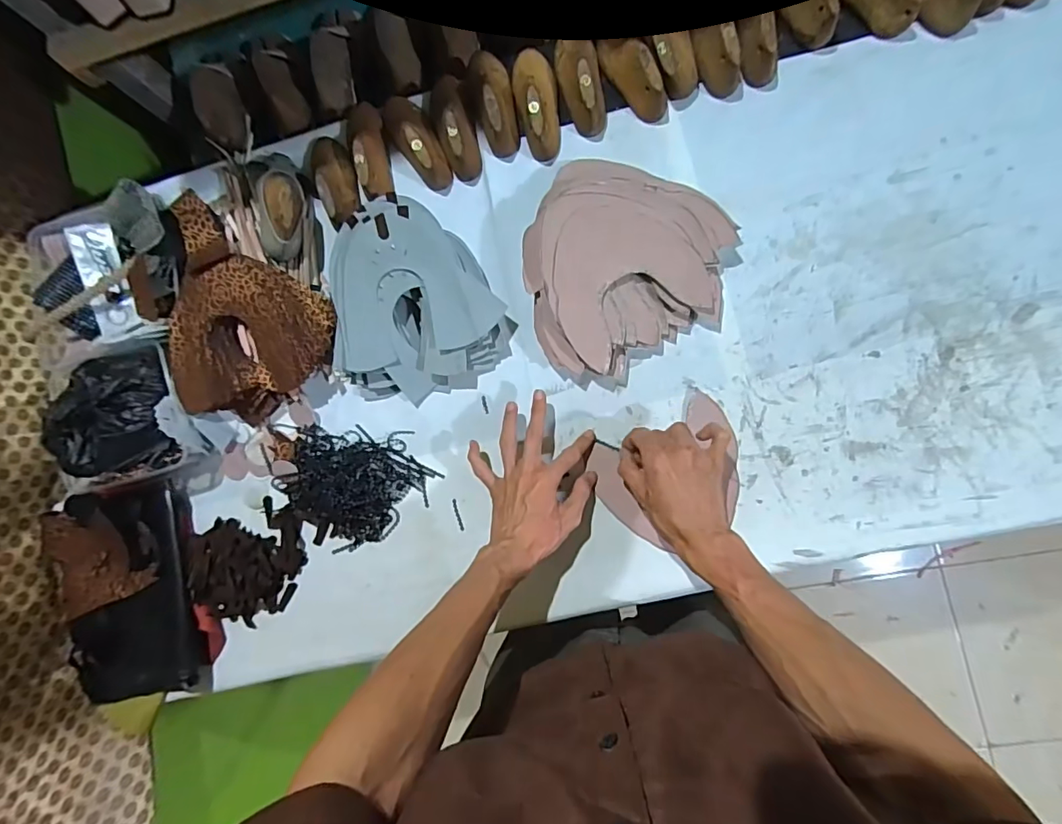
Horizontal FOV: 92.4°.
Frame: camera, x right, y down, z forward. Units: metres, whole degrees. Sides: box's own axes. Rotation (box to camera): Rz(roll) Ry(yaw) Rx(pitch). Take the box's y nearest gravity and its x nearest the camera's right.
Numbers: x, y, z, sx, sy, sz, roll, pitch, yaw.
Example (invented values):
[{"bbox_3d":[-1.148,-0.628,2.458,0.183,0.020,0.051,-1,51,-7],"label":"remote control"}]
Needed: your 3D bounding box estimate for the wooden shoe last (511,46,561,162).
[{"bbox_3d":[0.008,-0.387,0.623,0.053,0.055,0.140,-8,83,7],"label":"wooden shoe last"}]

